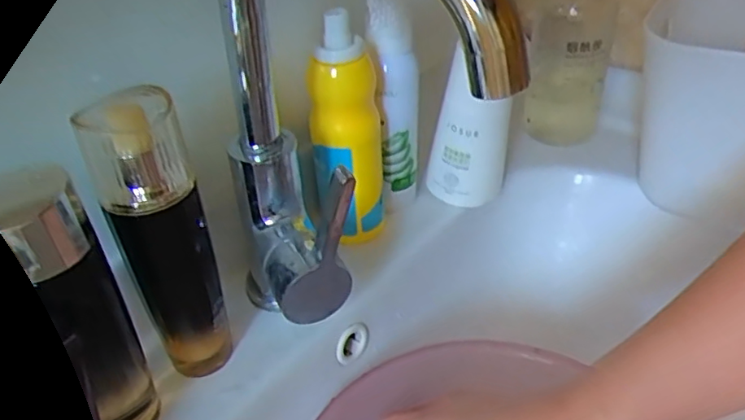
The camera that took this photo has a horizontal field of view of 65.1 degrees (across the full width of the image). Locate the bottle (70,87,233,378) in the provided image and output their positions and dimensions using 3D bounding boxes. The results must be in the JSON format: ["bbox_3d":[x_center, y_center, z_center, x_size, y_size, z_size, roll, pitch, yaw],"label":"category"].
[{"bbox_3d":[-0.108,0.022,0.315,0.046,0.174,0.050,-18,38,-18],"label":"bottle"}]

